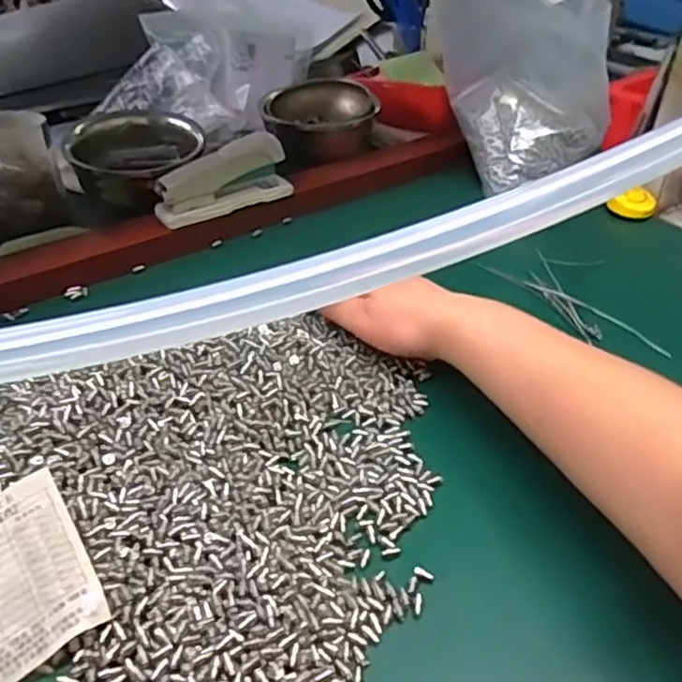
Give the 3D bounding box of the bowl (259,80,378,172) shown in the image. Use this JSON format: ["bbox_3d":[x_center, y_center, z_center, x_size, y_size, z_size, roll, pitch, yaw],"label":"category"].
[{"bbox_3d":[-0.021,-0.230,0.702,0.117,0.054,0.117,1,38,-1],"label":"bowl"}]

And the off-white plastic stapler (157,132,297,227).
[{"bbox_3d":[-0.104,-0.140,0.586,0.119,0.063,0.028,-23,45,-28],"label":"off-white plastic stapler"}]

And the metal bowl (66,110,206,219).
[{"bbox_3d":[-0.189,-0.169,0.624,0.109,0.065,0.109,1,38,-1],"label":"metal bowl"}]

